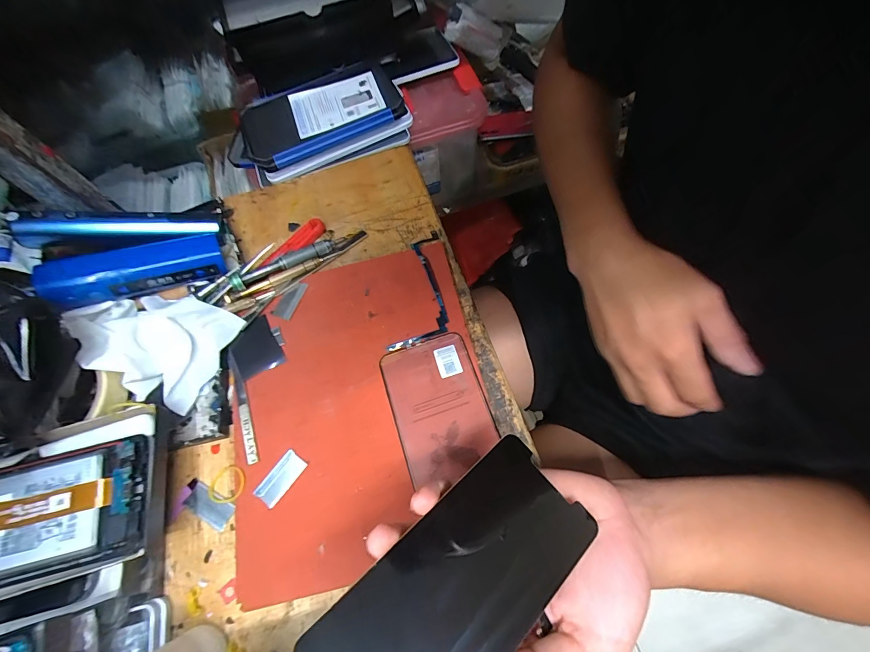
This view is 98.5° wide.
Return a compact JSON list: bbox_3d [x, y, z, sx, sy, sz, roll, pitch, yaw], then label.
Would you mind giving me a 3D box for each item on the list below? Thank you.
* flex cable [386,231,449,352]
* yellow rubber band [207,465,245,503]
[{"bbox_3d":[-0.007,-0.034,0.338,0.045,0.004,0.126,8,67,7],"label":"flex cable"},{"bbox_3d":[-0.158,0.121,0.287,0.031,0.004,0.026,-16,64,7],"label":"yellow rubber band"}]

